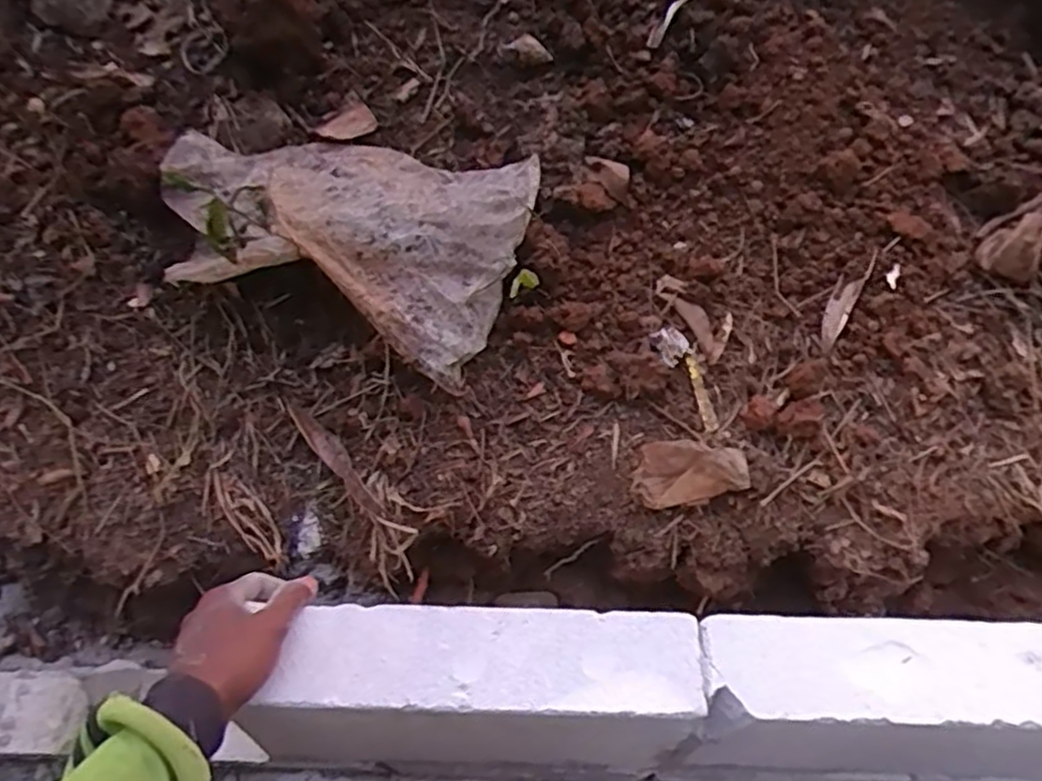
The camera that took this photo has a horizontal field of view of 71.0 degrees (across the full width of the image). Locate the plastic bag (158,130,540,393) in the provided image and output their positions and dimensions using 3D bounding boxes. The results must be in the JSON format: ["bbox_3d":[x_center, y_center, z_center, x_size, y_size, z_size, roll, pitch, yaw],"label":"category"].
[{"bbox_3d":[-0.182,-0.163,0.738,0.363,0.110,0.210,15,53,13],"label":"plastic bag"}]

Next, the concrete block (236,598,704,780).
[{"bbox_3d":[-0.032,0.252,0.601,0.322,0.179,0.079,0,51,1],"label":"concrete block"}]

